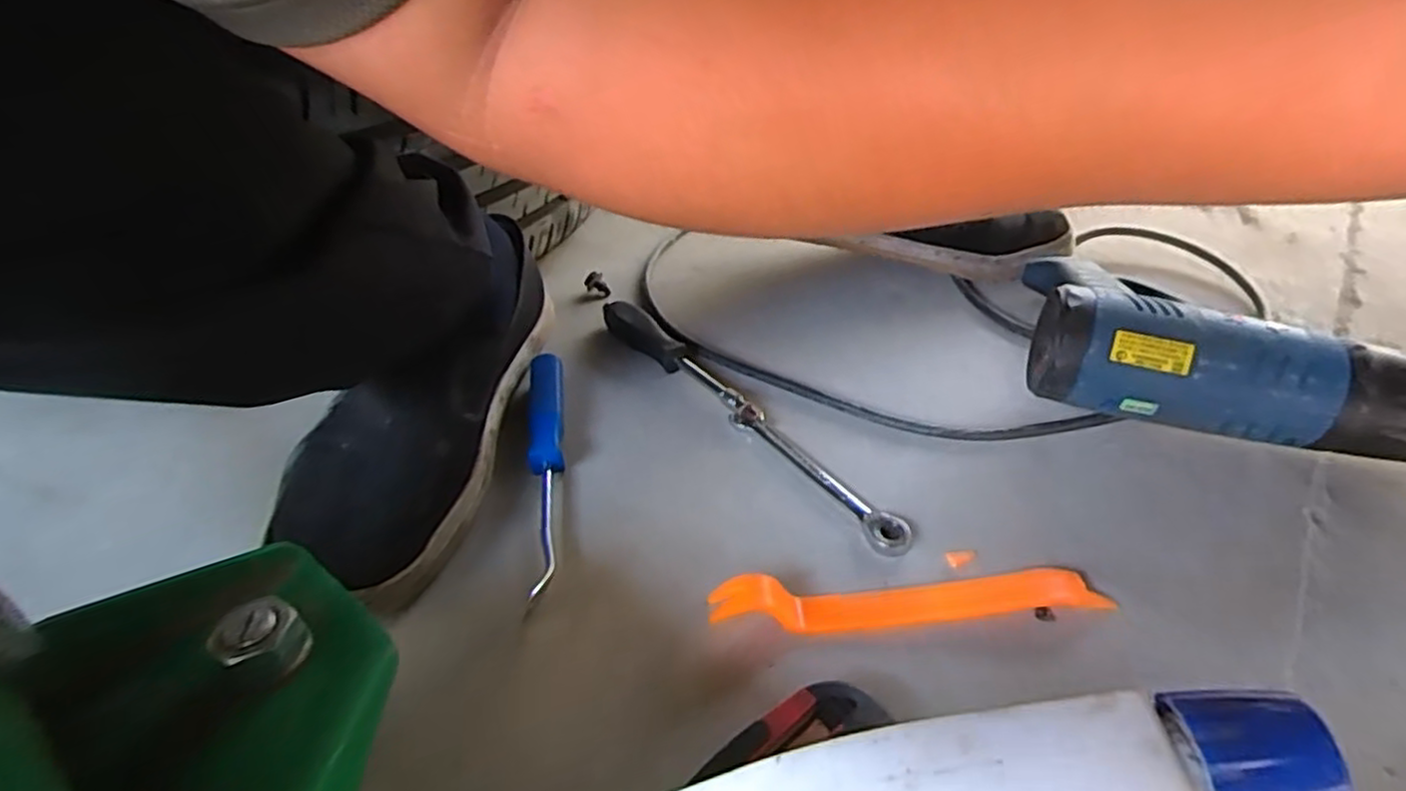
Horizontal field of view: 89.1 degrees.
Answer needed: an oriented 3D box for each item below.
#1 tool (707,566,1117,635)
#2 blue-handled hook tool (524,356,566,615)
[{"bbox_3d":[0.099,0.098,0.352,0.188,0.019,0.026,-5,38,-4],"label":"tool"},{"bbox_3d":[-0.094,0.039,0.432,0.022,0.018,0.197,-7,38,-7],"label":"blue-handled hook tool"}]

